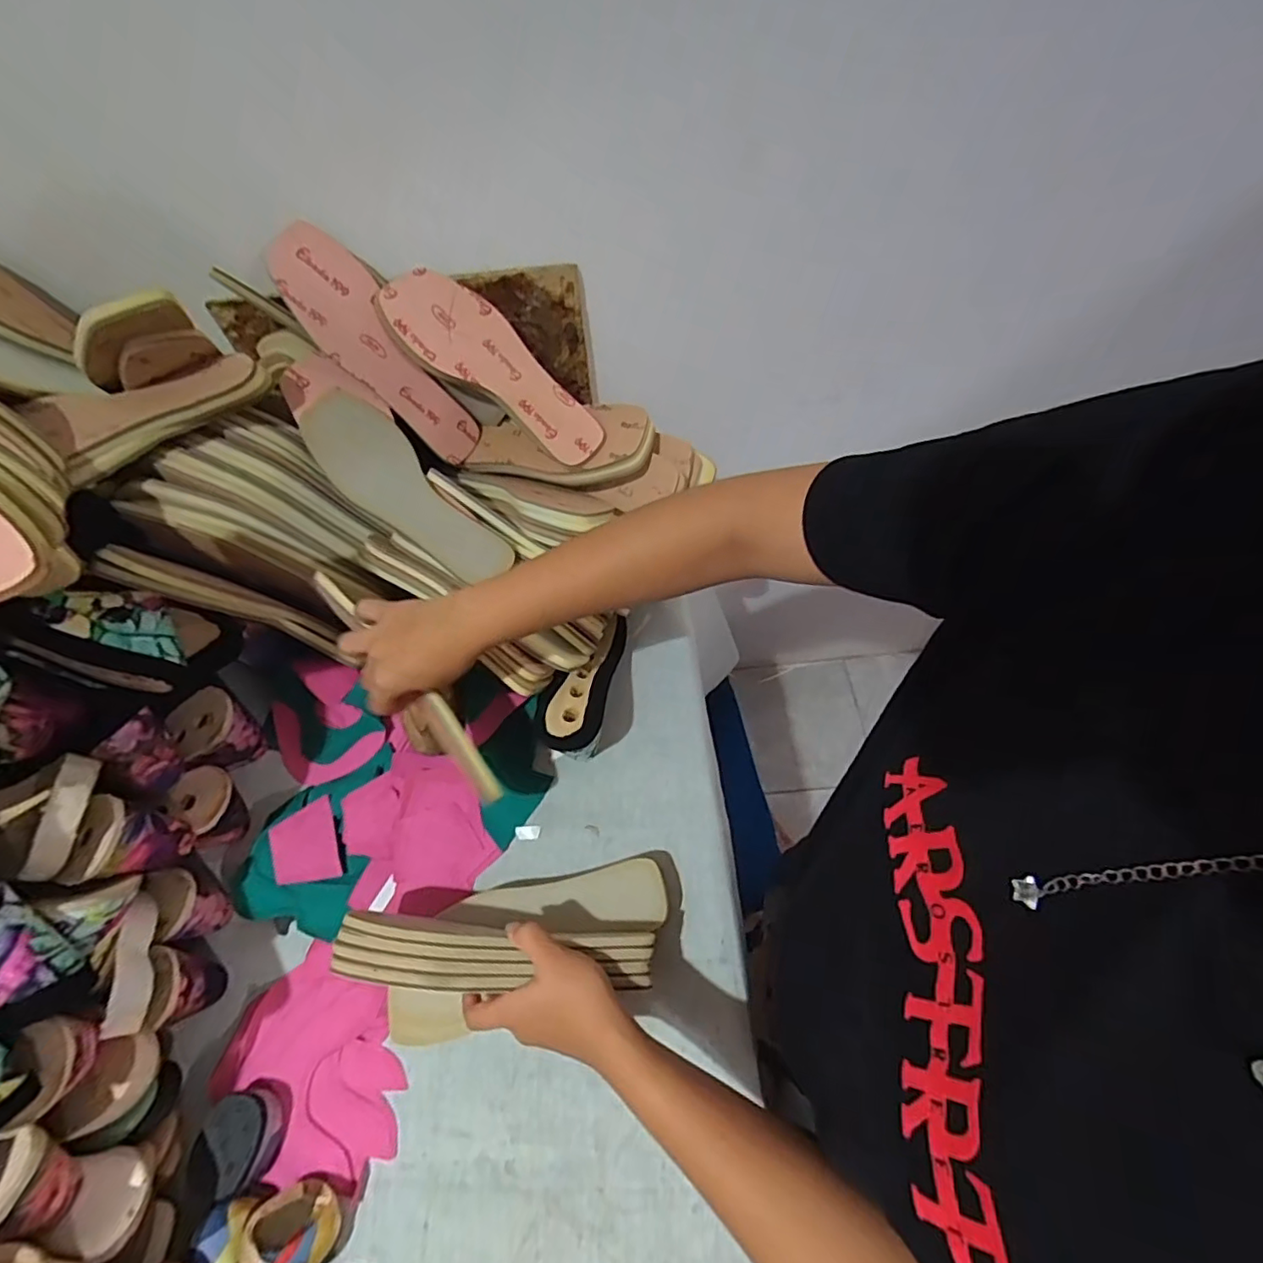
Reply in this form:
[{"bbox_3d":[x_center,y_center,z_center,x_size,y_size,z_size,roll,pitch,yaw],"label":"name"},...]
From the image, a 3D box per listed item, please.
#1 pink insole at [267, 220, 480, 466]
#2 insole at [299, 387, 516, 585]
[{"bbox_3d":[-0.244,-0.269,0.577,0.081,0.234,0.011,-47,37,-17],"label":"pink insole"},{"bbox_3d":[-0.210,-0.131,0.549,0.220,0.016,0.080,43,68,-8],"label":"insole"}]

